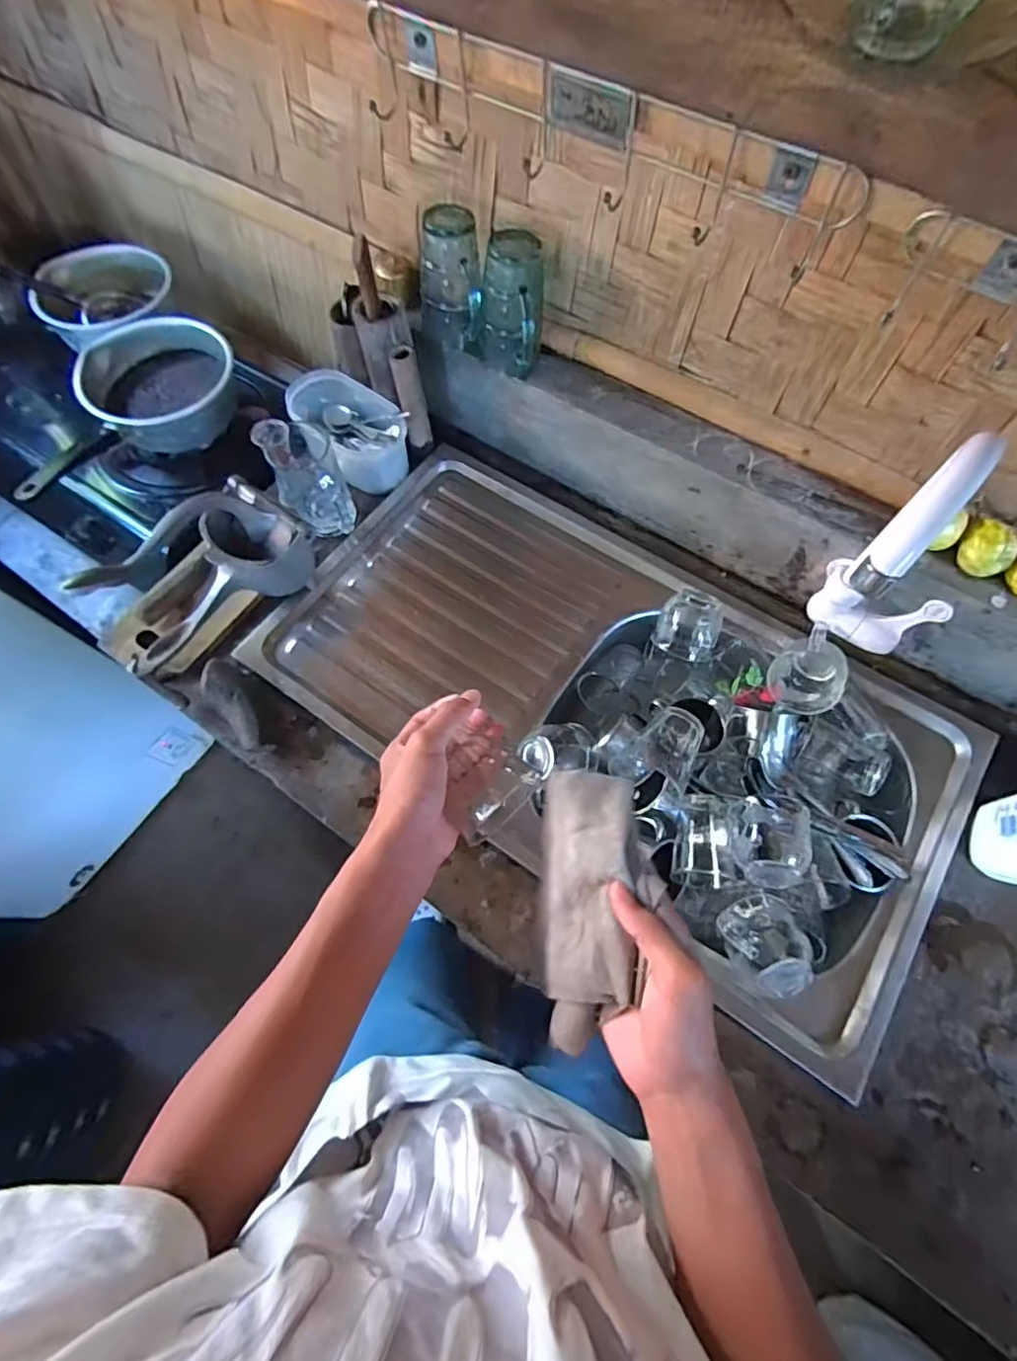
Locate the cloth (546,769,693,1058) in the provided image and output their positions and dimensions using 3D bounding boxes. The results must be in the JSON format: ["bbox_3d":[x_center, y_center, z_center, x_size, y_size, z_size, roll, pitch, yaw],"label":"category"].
[{"bbox_3d":[0.071,0.153,0.387,0.045,0.095,0.180,9,80,-42],"label":"cloth"}]

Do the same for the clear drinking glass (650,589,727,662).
[{"bbox_3d":[0.211,-0.060,0.676,0.074,0.068,0.064,27,71,12],"label":"clear drinking glass"}]

